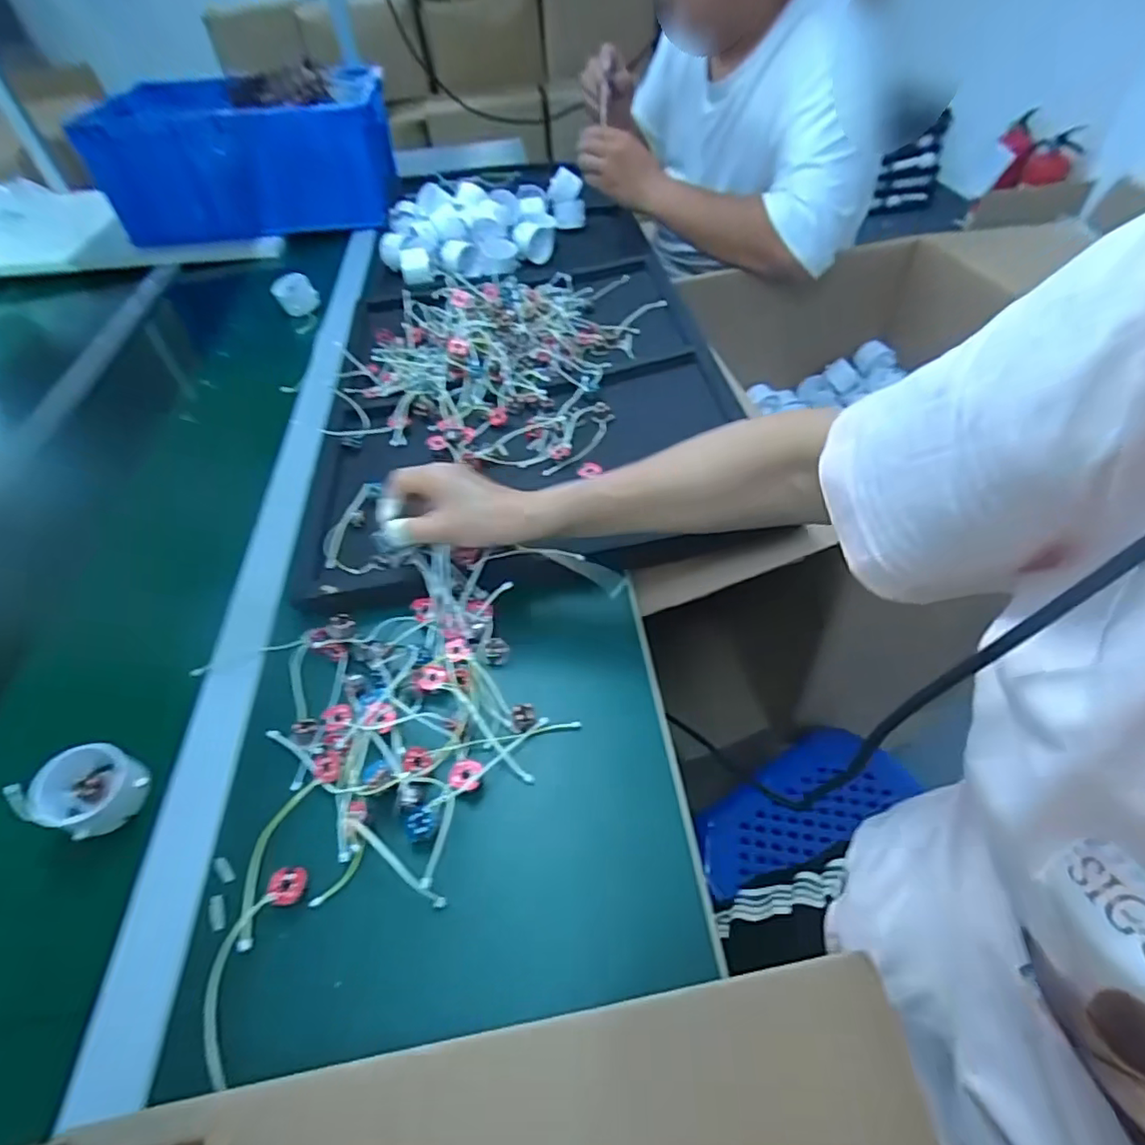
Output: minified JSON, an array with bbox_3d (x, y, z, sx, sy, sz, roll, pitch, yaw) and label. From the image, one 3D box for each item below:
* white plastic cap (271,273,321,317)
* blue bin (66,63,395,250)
[{"bbox_3d":[-0.409,-0.411,0.894,0.057,0.048,0.030,-26,55,-16],"label":"white plastic cap"},{"bbox_3d":[-0.563,-0.754,1.084,0.458,0.181,0.258,-2,52,2],"label":"blue bin"}]

